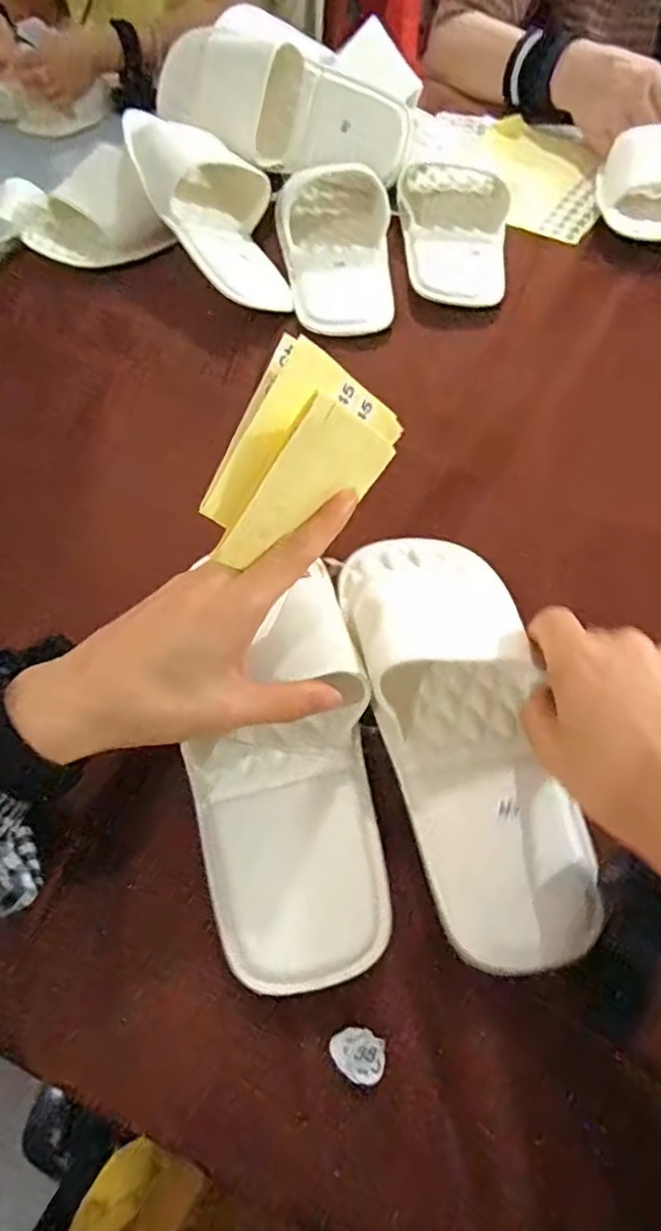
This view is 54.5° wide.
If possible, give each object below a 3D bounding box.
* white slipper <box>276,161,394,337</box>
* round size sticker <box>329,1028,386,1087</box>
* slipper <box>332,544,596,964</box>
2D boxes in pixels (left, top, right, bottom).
[{"bbox_3d":[0.003,-0.331,0.551,0.091,0.052,0.216,-2,59,-2],"label":"white slipper"},{"bbox_3d":[0.012,0.184,0.270,0.023,0.004,0.018,28,63,15],"label":"round size sticker"},{"bbox_3d":[0.067,0.046,0.330,0.090,0.048,0.237,-9,61,-6],"label":"slipper"}]

